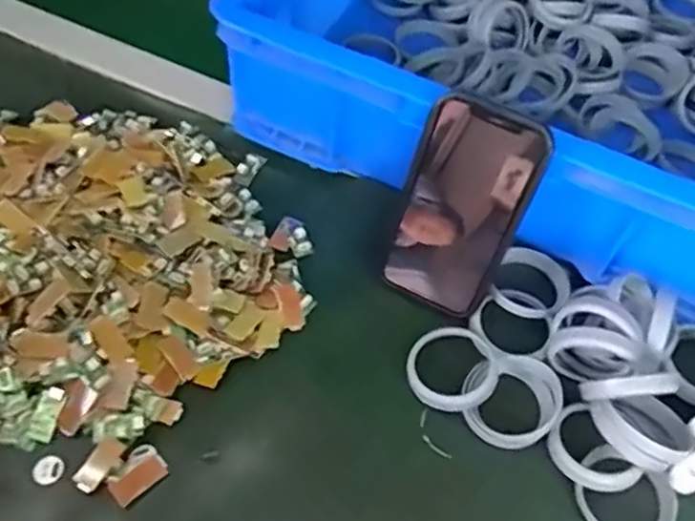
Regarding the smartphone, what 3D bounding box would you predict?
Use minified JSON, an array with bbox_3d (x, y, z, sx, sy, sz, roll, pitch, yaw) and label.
[{"bbox_3d":[0.073,-0.031,0.438,0.074,0.148,0.007,25,34,11],"label":"smartphone"}]

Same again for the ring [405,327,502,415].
[{"bbox_3d":[0.070,0.070,0.442,0.058,0.012,0.062,1,56,-2],"label":"ring"}]

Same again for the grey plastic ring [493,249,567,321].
[{"bbox_3d":[0.132,0.018,0.480,0.050,0.020,0.055,2,56,-3],"label":"grey plastic ring"}]

